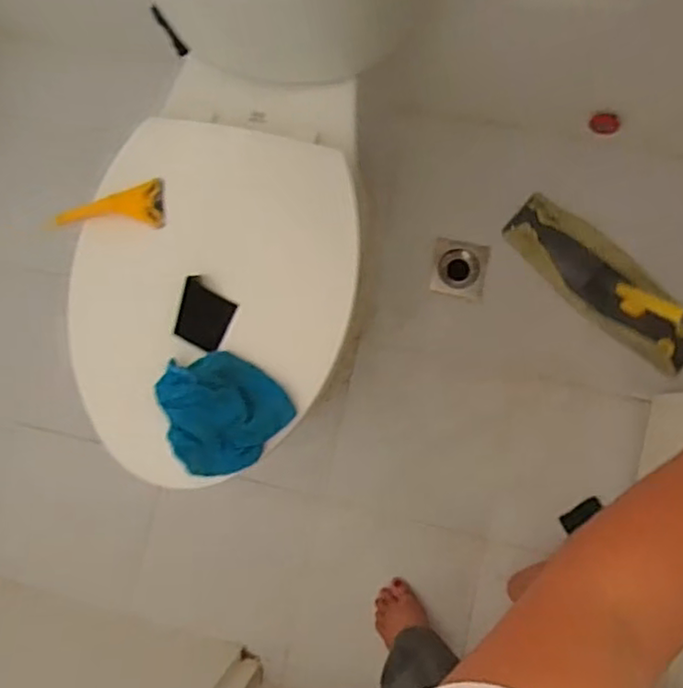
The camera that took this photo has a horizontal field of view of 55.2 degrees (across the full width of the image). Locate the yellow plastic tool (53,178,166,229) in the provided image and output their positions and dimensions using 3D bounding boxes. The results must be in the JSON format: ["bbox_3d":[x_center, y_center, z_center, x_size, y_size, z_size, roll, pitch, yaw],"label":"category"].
[{"bbox_3d":[-0.282,-0.167,0.801,0.126,0.026,0.054,-7,86,6],"label":"yellow plastic tool"}]

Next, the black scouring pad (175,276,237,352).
[{"bbox_3d":[-0.166,-0.035,0.783,0.066,0.014,0.076,27,82,-19],"label":"black scouring pad"}]

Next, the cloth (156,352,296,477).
[{"bbox_3d":[-0.152,0.080,0.764,0.144,0.050,0.140,39,91,7],"label":"cloth"}]

